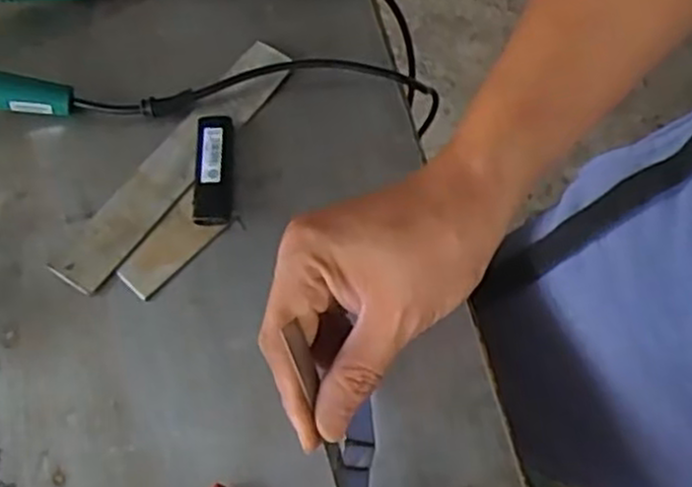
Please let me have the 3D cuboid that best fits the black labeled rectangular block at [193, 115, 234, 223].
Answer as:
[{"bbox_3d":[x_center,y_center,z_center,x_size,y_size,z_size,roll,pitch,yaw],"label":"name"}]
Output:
[{"bbox_3d":[-0.089,-0.050,0.510,0.026,0.012,0.077,-3,65,1],"label":"black labeled rectangular block"}]

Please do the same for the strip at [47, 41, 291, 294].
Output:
[{"bbox_3d":[-0.114,-0.058,0.517,0.038,0.008,0.211,32,70,15],"label":"strip"}]

